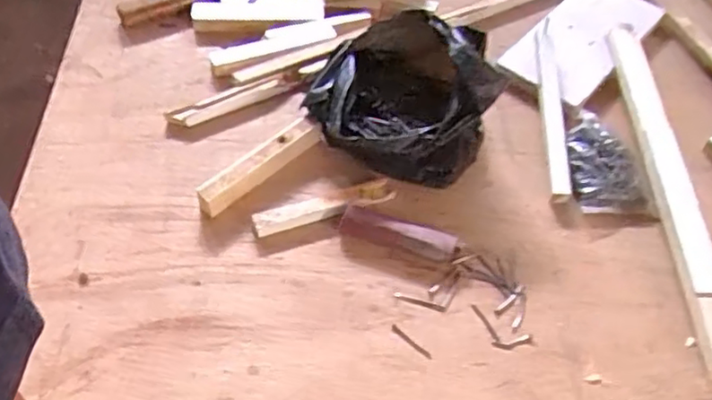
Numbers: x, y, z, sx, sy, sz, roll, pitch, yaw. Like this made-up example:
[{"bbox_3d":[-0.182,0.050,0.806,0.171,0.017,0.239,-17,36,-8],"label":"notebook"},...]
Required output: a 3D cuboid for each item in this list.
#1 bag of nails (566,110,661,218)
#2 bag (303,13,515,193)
[{"bbox_3d":[0.240,-0.034,0.640,0.068,0.015,0.117,-11,68,0],"label":"bag of nails"},{"bbox_3d":[0.044,-0.109,0.644,0.177,0.115,0.160,7,54,2],"label":"bag"}]

